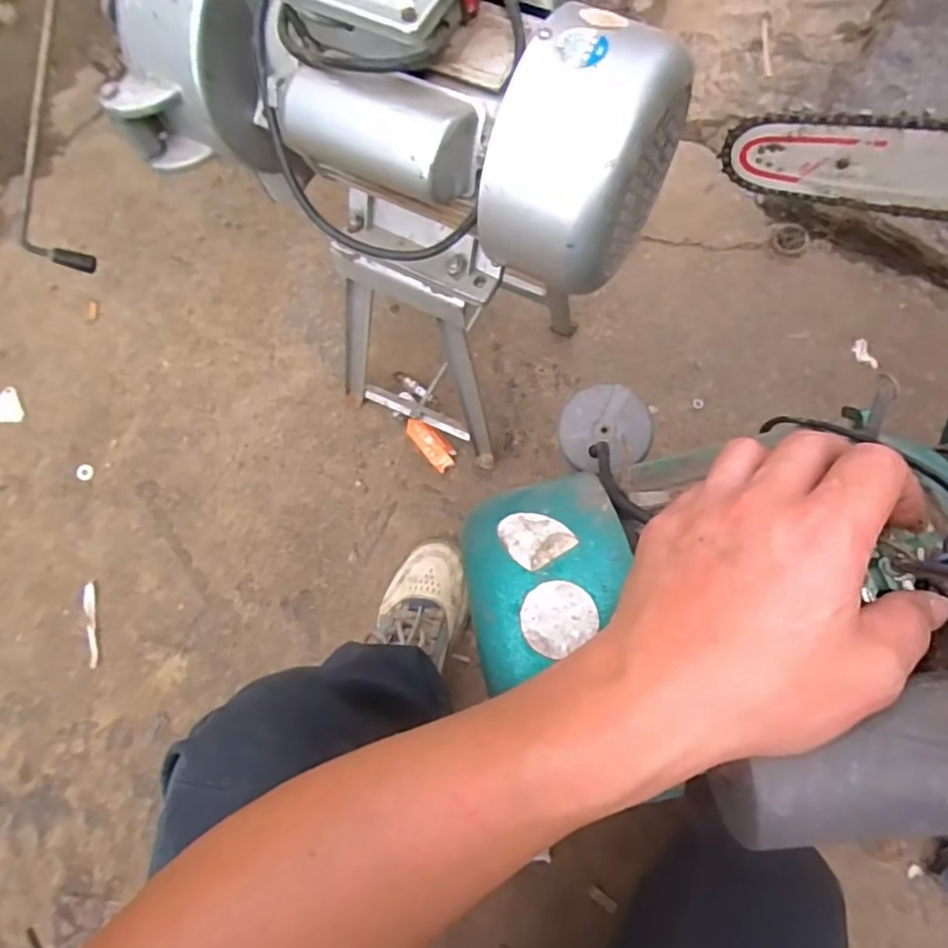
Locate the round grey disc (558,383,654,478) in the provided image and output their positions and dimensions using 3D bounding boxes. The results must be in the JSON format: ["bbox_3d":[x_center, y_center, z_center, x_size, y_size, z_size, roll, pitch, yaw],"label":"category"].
[{"bbox_3d":[0.077,-0.026,0.358,0.052,0.011,0.049,7,80,2],"label":"round grey disc"}]

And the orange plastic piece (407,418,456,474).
[{"bbox_3d":[-0.059,-0.042,0.836,0.037,0.024,0.082,-42,82,-7],"label":"orange plastic piece"}]

